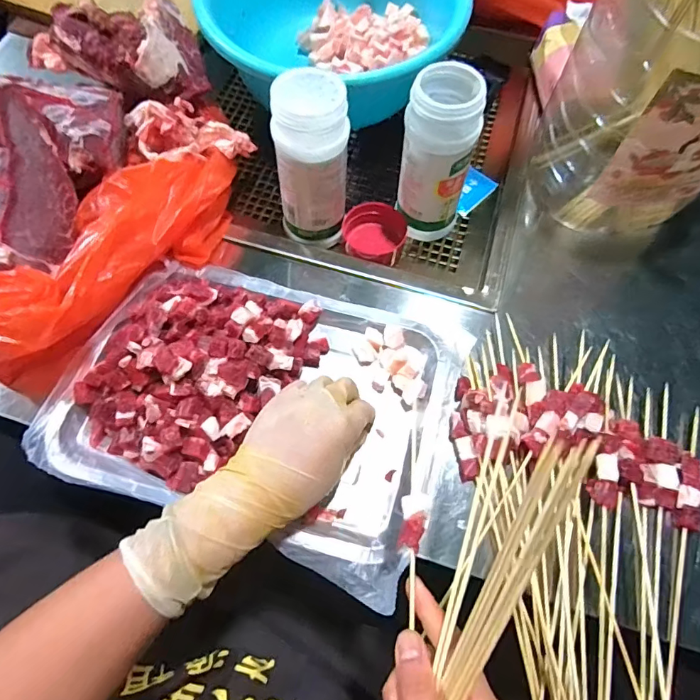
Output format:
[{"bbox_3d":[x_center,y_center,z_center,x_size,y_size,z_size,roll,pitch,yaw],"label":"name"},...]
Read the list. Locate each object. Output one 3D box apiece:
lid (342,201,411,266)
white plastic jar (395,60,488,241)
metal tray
[{"bbox_3d":[0.024,-0.117,0.480,0.065,0.035,0.057,15,67,6],"label":"lid"},{"bbox_3d":[0.079,-0.170,0.430,0.062,0.155,0.059,0,67,0],"label":"white plastic jar"},{"bbox_3d":[-0.075,0.036,0.382,0.305,0.046,0.215,21,67,2],"label":"metal tray"}]

